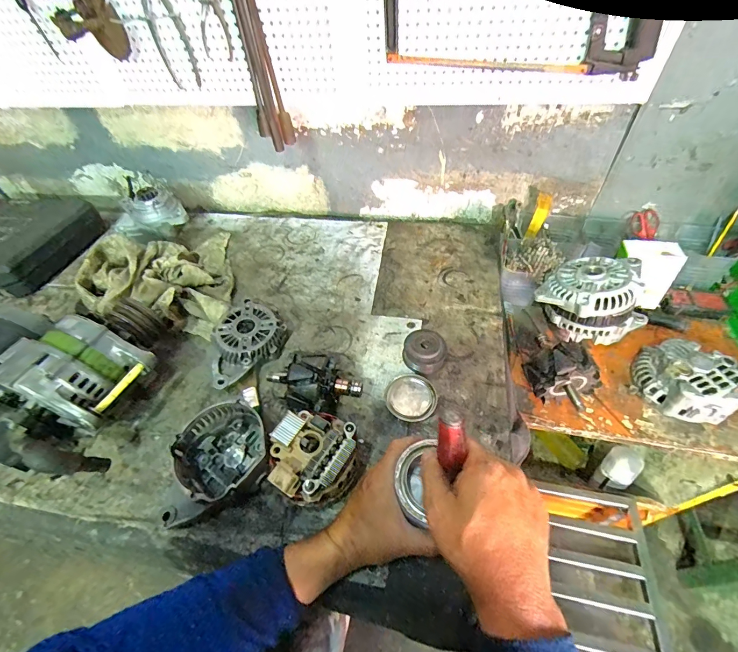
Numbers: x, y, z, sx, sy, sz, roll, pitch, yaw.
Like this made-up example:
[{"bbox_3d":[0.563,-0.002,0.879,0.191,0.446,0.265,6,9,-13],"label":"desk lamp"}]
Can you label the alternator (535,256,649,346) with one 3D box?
[{"bbox_3d":[0.410,-0.051,0.638,0.164,0.114,0.160,35,61,29],"label":"alternator"}]

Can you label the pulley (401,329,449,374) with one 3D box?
[{"bbox_3d":[0.091,0.041,0.571,0.065,0.038,0.060,-2,50,3],"label":"pulley"}]

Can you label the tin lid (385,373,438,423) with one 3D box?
[{"bbox_3d":[0.064,0.107,0.534,0.074,0.013,0.073,-2,50,3],"label":"tin lid"}]

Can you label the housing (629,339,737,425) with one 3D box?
[{"bbox_3d":[0.533,0.094,0.570,0.166,0.062,0.114,27,57,24],"label":"housing"}]

